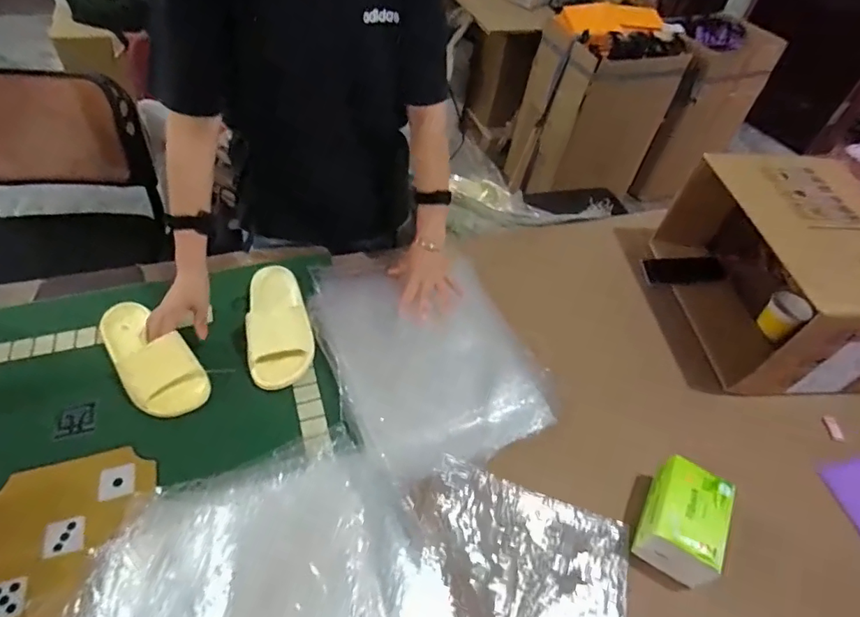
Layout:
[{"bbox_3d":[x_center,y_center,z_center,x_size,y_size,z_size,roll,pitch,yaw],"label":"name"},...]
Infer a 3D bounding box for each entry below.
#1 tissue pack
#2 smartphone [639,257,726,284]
[{"bbox_3d":[0.354,0.290,0.692,0.092,0.088,0.140,26,50,14],"label":"tissue pack"},{"bbox_3d":[0.535,-0.083,1.058,0.151,0.008,0.059,-4,71,13],"label":"smartphone"}]

